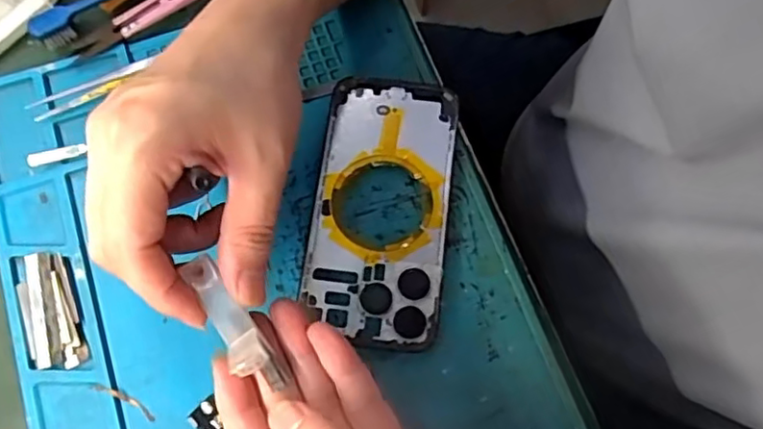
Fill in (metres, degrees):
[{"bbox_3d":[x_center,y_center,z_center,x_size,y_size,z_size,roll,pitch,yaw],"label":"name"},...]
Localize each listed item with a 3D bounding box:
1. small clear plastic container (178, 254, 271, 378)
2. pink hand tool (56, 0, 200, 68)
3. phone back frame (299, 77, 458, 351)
[{"bbox_3d":[-0.063,0.039,0.252,0.014,0.006,0.054,-33,70,-11],"label":"small clear plastic container"},{"bbox_3d":[-0.141,-0.118,0.366,0.102,0.005,0.019,-32,75,-11],"label":"pink hand tool"},{"bbox_3d":[-0.001,-0.005,0.331,0.070,0.010,0.144,7,72,1],"label":"phone back frame"}]

